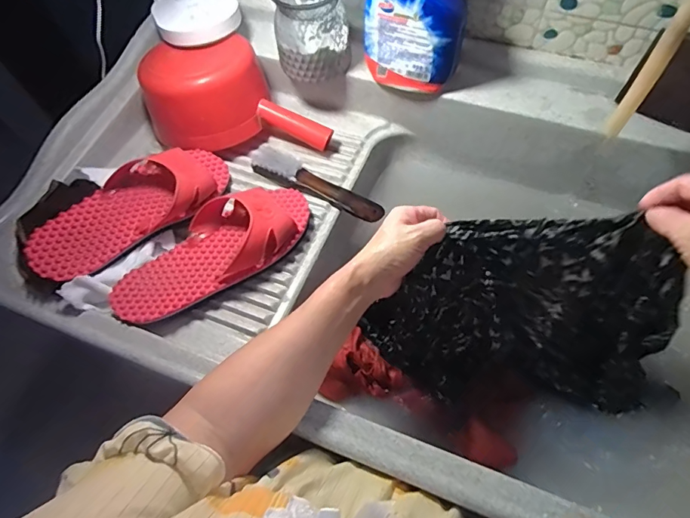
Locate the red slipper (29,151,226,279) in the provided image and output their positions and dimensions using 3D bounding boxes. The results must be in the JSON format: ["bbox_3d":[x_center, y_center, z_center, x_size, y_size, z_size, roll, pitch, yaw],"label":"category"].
[{"bbox_3d":[-0.265,-0.069,0.571,0.101,0.073,0.246,41,72,21],"label":"red slipper"}]

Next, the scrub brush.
[{"bbox_3d":[-0.046,-0.111,0.631,0.211,0.033,0.052,33,70,19],"label":"scrub brush"}]

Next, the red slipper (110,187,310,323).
[{"bbox_3d":[-0.158,-0.016,0.550,0.251,0.054,0.102,-37,66,-14],"label":"red slipper"}]

